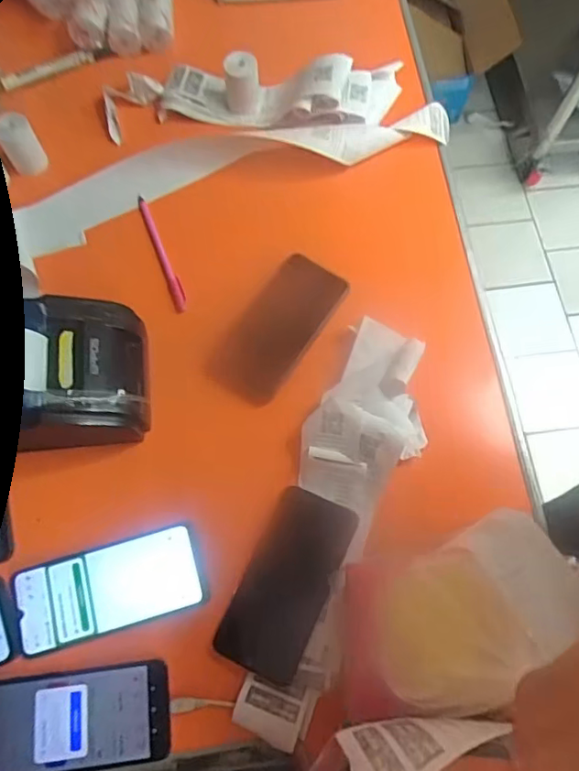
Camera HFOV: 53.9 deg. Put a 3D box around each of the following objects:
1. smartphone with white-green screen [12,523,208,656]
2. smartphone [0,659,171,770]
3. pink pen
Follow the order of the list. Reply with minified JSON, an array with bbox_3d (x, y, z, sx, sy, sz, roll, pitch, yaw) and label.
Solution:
[{"bbox_3d":[-0.160,0.177,0.502,0.161,0.004,0.073,-14,71,-6],"label":"smartphone with white-green screen"},{"bbox_3d":[-0.183,0.274,0.467,0.163,0.007,0.074,-5,70,-3],"label":"smartphone"},{"bbox_3d":[-0.140,-0.147,0.622,0.015,0.009,0.147,-19,71,-8],"label":"pink pen"}]

